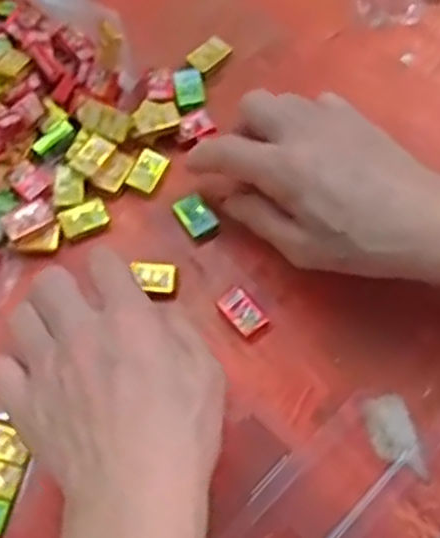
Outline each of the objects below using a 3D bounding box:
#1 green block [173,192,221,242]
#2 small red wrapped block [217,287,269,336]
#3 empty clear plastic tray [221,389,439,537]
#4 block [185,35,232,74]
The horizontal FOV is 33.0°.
[{"bbox_3d":[-0.014,-0.029,0.419,0.017,0.010,0.026,-32,70,-12],"label":"green block"},{"bbox_3d":[0.012,0.024,0.397,0.016,0.007,0.025,-40,72,-15],"label":"small red wrapped block"},{"bbox_3d":[0.043,0.118,0.356,0.140,0.009,0.050,-40,72,-15],"label":"empty clear plastic tray"},{"bbox_3d":[-0.007,-0.133,0.462,0.027,0.006,0.017,-41,72,-15],"label":"block"}]

